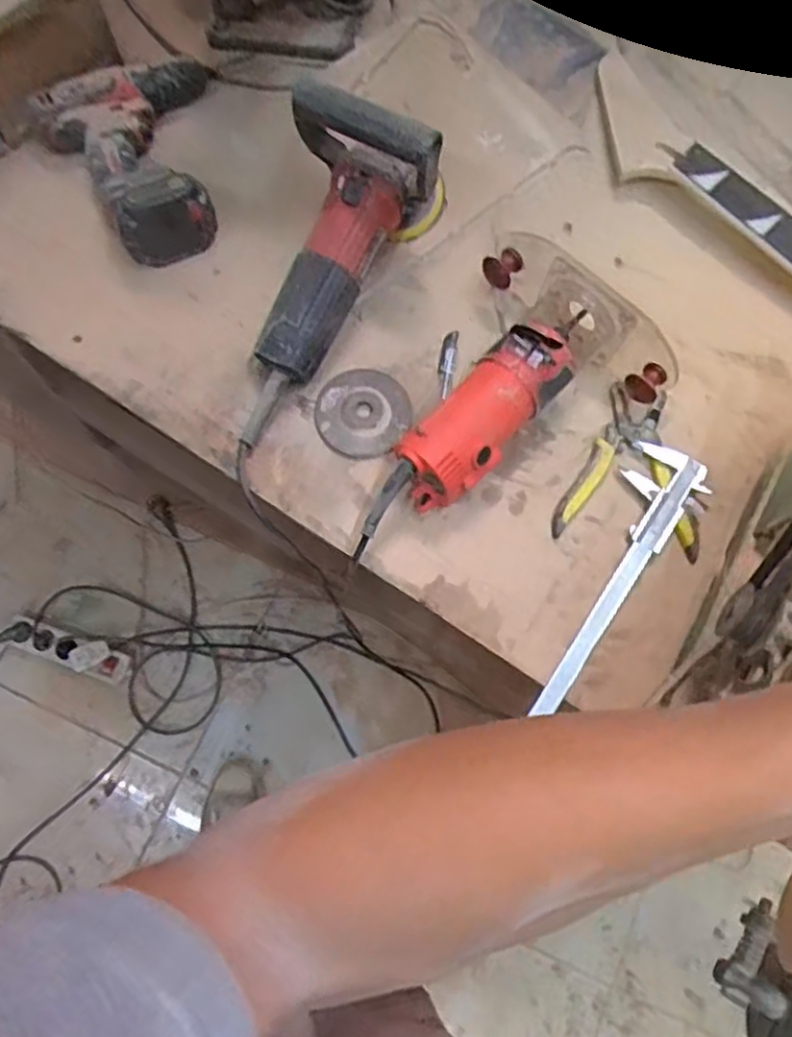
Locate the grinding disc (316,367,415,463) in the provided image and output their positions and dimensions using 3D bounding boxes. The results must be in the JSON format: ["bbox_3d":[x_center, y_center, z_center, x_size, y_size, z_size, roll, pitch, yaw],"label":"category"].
[{"bbox_3d":[-0.030,-0.098,0.643,0.085,0.010,0.090,0,74,-2],"label":"grinding disc"}]

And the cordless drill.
[{"bbox_3d":[-0.236,-0.356,0.677,0.177,0.073,0.199,-28,77,-9],"label":"cordless drill"}]

